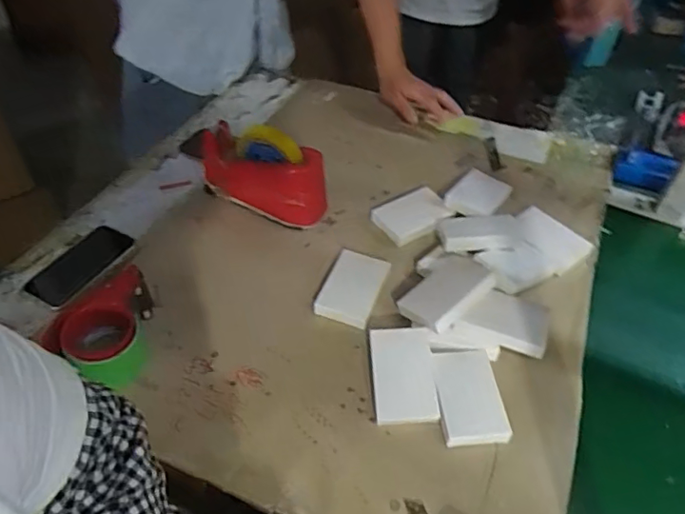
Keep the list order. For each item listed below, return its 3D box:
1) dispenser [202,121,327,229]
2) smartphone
[{"bbox_3d":[-0.123,-0.134,0.860,0.223,0.115,0.076,28,51,23],"label":"dispenser"},{"bbox_3d":[-0.377,0.010,0.795,0.078,0.015,0.144,27,51,23],"label":"smartphone"}]

